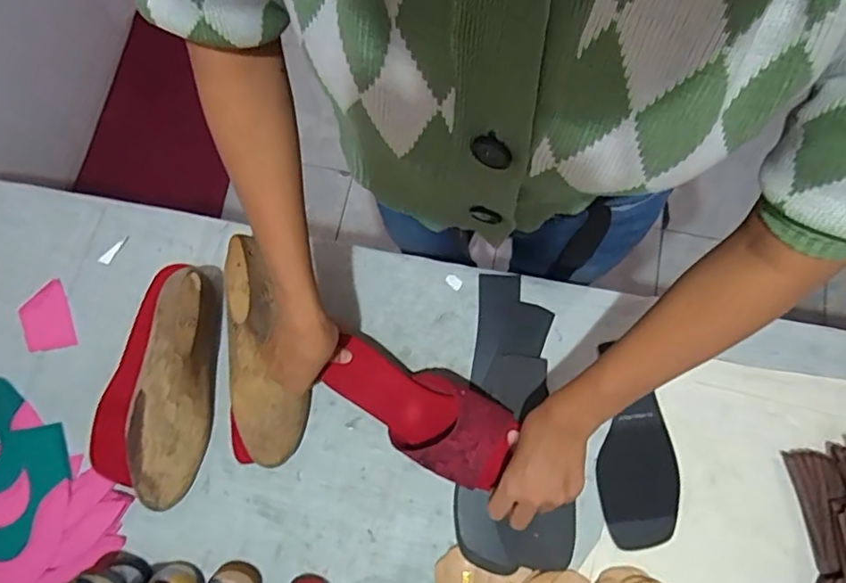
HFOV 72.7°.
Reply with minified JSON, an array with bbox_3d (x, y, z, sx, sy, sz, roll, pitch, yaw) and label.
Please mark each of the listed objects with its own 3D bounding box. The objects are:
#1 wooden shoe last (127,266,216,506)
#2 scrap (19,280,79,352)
[{"bbox_3d":[-0.261,0.095,0.595,0.076,0.083,0.245,8,90,3],"label":"wooden shoe last"},{"bbox_3d":[-0.429,0.032,0.653,0.055,0.004,0.078,-23,78,-4],"label":"scrap"}]

